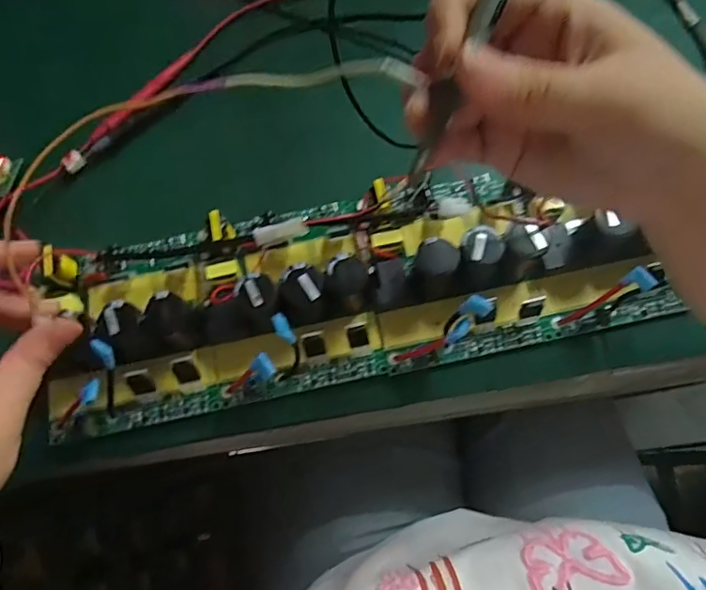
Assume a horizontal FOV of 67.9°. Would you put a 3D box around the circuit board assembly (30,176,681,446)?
[{"bbox_3d":[-0.009,-0.009,0.373,0.428,0.061,0.140,-9,73,0],"label":"circuit board assembly"}]

